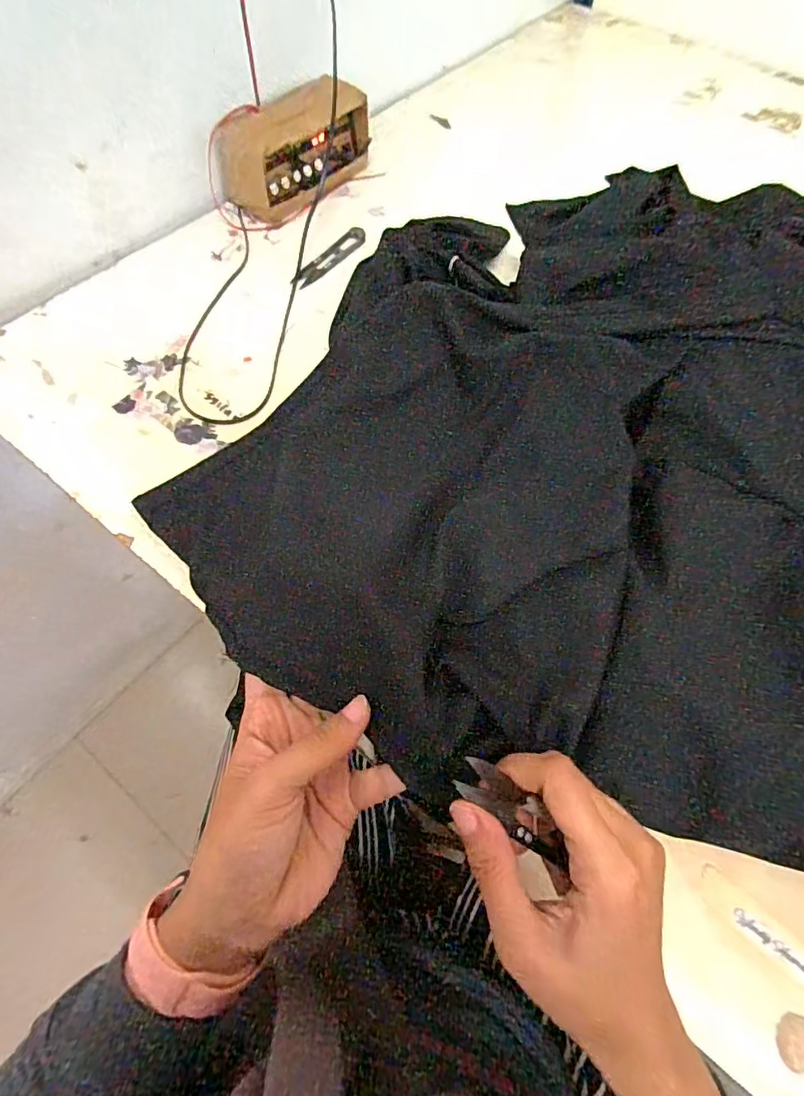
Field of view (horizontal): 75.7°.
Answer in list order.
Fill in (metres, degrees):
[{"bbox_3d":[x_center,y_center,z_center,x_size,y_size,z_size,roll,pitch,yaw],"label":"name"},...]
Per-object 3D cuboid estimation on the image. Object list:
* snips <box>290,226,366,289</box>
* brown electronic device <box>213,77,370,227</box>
[{"bbox_3d":[-0.080,-0.333,0.590,0.026,0.005,0.114,31,66,13],"label":"snips"},{"bbox_3d":[-0.127,-0.477,0.617,0.082,0.083,0.177,37,68,16],"label":"brown electronic device"}]

